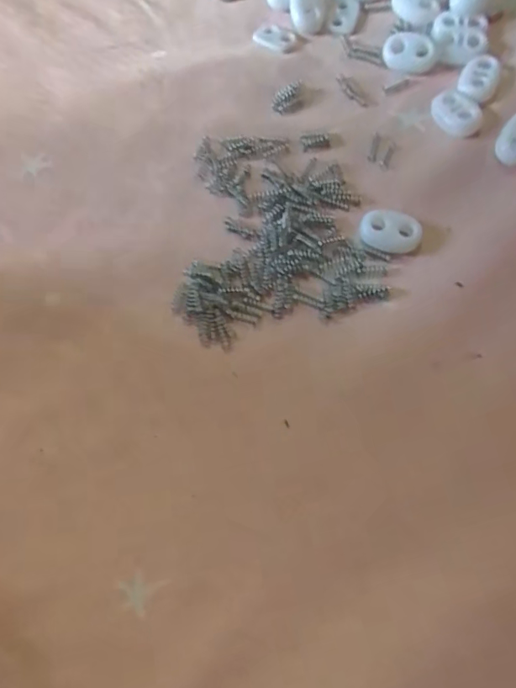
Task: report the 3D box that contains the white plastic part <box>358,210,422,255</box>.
[{"bbox_3d":[0.049,-0.041,0.180,0.022,0.008,0.013,18,75,7],"label":"white plastic part"}]

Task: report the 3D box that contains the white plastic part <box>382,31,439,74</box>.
[{"bbox_3d":[0.065,-0.123,0.207,0.022,0.007,0.015,5,74,4],"label":"white plastic part"}]

